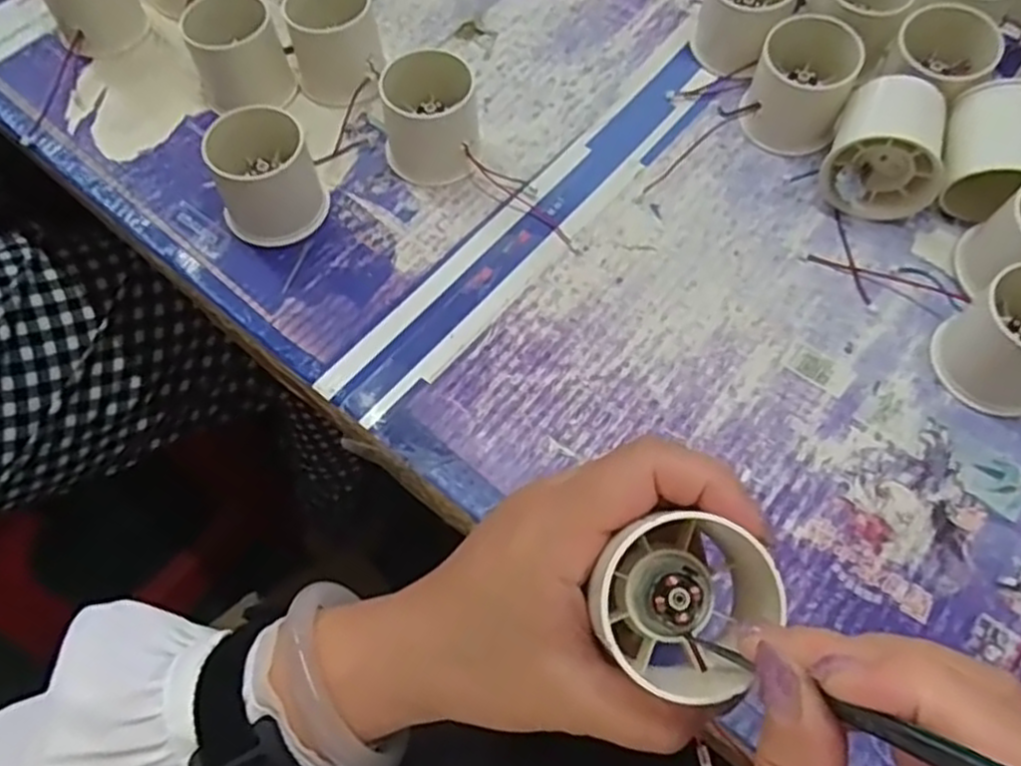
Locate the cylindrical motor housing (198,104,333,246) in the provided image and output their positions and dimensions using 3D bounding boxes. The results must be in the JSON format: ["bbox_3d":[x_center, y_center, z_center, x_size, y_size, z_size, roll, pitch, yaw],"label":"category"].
[{"bbox_3d":[-0.131,-0.110,0.410,0.053,0.052,0.048,-26,65,-11],"label":"cylindrical motor housing"}]

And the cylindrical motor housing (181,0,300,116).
[{"bbox_3d":[-0.162,-0.196,0.453,0.052,0.051,0.048,-26,65,-10],"label":"cylindrical motor housing"}]

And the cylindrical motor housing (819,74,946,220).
[{"bbox_3d":[0.198,-0.121,0.404,0.054,0.048,0.057,-1,63,2],"label":"cylindrical motor housing"}]

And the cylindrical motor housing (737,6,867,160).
[{"bbox_3d":[0.161,-0.164,0.423,0.050,0.052,0.051,-1,63,2],"label":"cylindrical motor housing"}]

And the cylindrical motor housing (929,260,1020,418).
[{"bbox_3d":[0.238,-0.022,0.355,0.061,0.046,0.052,-40,68,-16],"label":"cylindrical motor housing"}]

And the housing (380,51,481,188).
[{"bbox_3d":[-0.044,-0.146,0.425,0.052,0.052,0.048,-1,63,2],"label":"housing"}]

